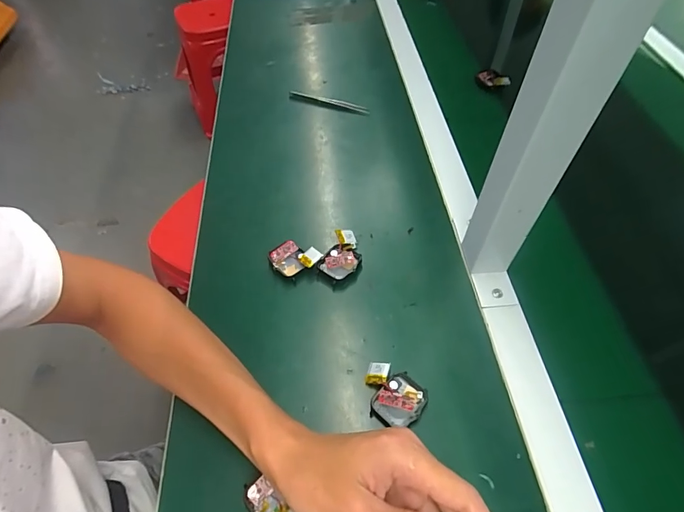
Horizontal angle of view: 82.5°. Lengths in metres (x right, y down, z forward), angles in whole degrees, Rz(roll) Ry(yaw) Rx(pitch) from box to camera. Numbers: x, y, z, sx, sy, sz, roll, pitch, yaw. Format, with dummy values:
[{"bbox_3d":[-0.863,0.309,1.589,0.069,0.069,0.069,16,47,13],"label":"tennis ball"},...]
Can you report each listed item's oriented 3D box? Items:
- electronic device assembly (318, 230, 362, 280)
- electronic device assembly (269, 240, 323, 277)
[{"bbox_3d":[0.002,0.000,0.431,0.039,0.016,0.060,19,59,15],"label":"electronic device assembly"},{"bbox_3d":[-0.053,0.003,0.428,0.044,0.019,0.047,-37,62,-21],"label":"electronic device assembly"}]

